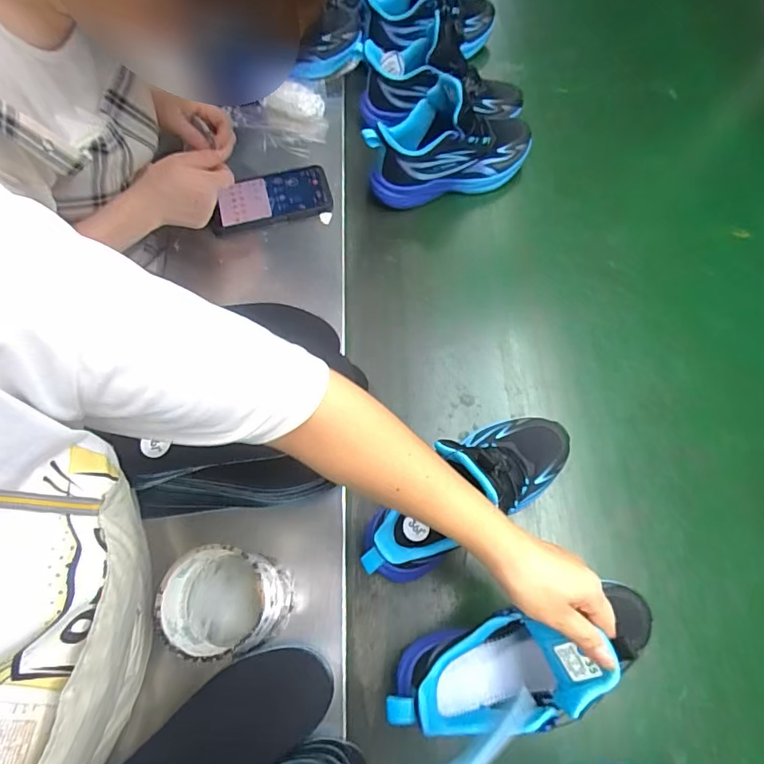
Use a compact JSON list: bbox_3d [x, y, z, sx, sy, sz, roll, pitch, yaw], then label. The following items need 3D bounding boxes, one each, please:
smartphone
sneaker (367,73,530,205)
[{"bbox_3d":[-0.150,-0.249,0.661,0.157,0.017,0.072,-13,68,-2],"label":"smartphone"},{"bbox_3d":[0.094,-0.326,0.660,0.235,0.142,0.086,-16,68,-3],"label":"sneaker"}]

